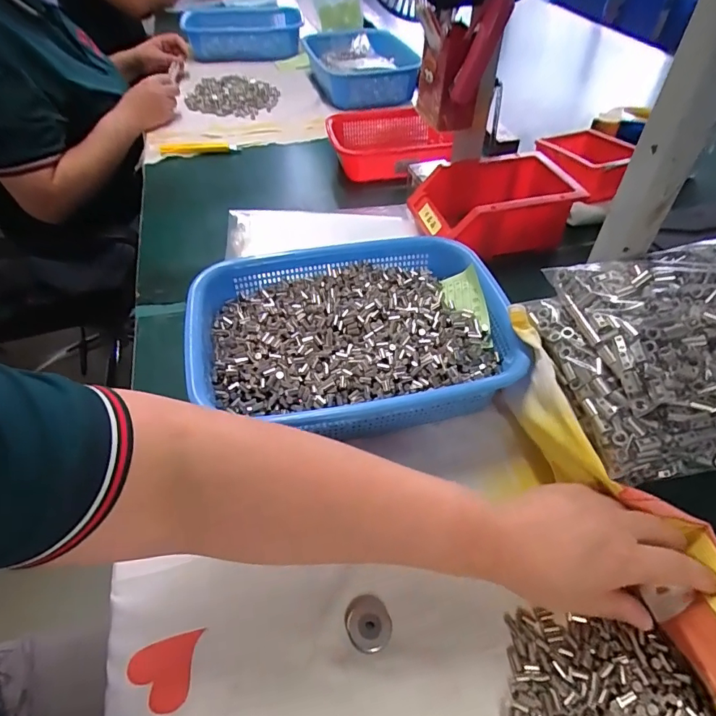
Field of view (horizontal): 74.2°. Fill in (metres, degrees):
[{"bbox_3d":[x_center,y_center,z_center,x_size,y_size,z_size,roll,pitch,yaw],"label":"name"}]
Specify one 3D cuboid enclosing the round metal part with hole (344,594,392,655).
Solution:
[{"bbox_3d":[0.007,0.179,0.320,0.029,0.007,0.034,-20,51,-16],"label":"round metal part with hole"}]

